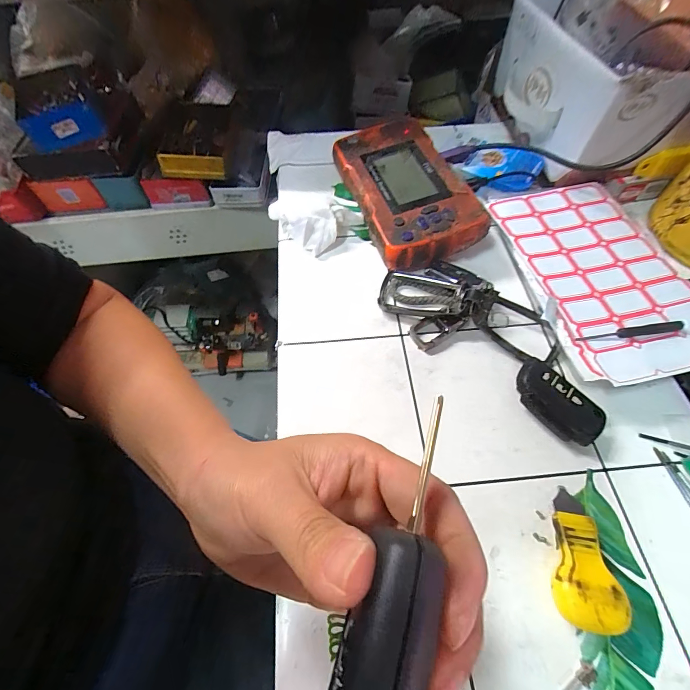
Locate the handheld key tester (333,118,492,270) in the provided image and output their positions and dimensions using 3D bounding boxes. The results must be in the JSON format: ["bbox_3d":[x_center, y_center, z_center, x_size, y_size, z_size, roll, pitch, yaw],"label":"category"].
[{"bbox_3d":[0.057,-0.160,0.342,0.097,0.026,0.174,-16,67,-9],"label":"handheld key tester"}]

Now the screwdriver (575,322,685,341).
[{"bbox_3d":[0.212,-0.009,0.262,0.082,0.006,0.006,-7,61,-2],"label":"screwdriver"}]

